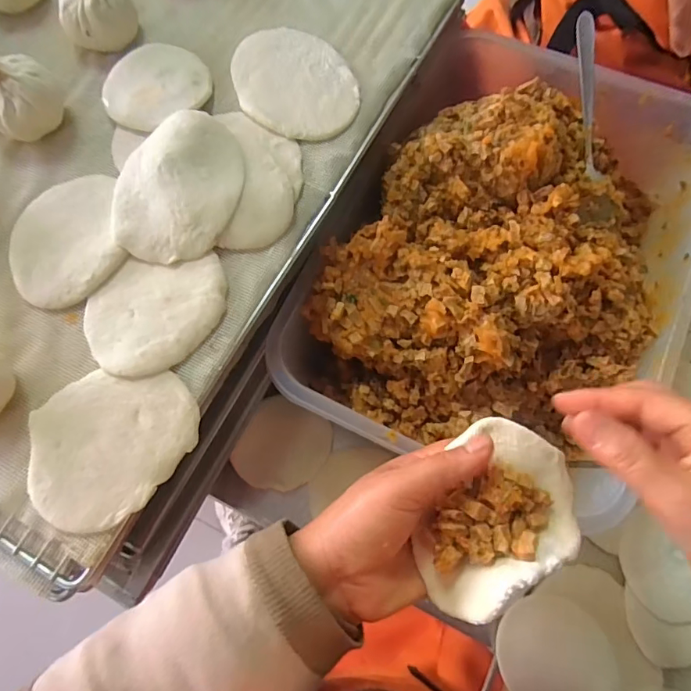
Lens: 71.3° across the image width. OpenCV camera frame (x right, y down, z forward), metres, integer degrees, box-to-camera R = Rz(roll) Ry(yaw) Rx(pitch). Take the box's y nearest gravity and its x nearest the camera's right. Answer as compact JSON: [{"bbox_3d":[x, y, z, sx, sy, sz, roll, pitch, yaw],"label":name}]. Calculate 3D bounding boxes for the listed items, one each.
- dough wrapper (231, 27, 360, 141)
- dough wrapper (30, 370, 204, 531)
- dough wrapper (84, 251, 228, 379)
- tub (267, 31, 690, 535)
[{"bbox_3d":[-0.042,-0.209,0.383,0.086,0.007,0.119,-29,73,-8],"label":"dough wrapper"},{"bbox_3d":[-0.139,0.057,0.289,0.098,0.008,0.086,-28,72,-7],"label":"dough wrapper"},{"bbox_3d":[-0.125,-0.027,0.317,0.076,0.007,0.096,36,76,13],"label":"dough wrapper"},{"bbox_3d":[0.148,-0.093,0.410,0.264,0.121,0.374,28,74,11],"label":"tub"}]

